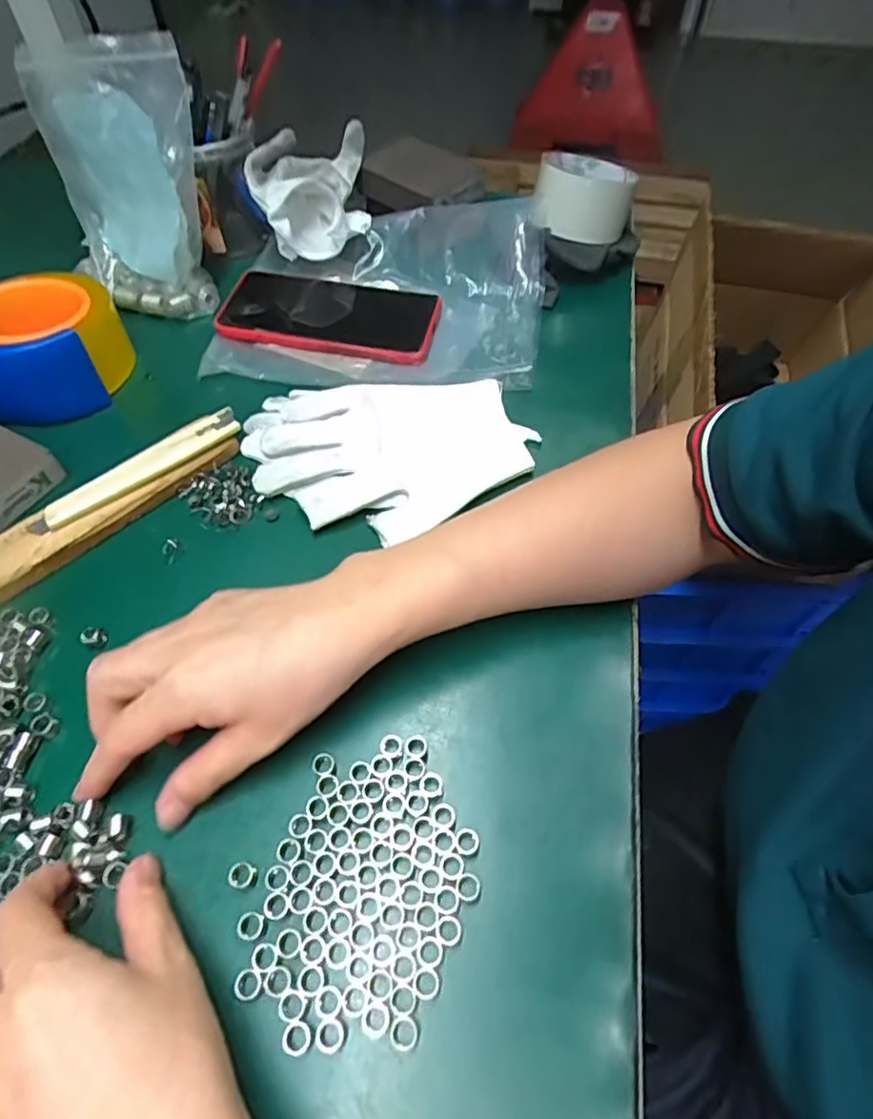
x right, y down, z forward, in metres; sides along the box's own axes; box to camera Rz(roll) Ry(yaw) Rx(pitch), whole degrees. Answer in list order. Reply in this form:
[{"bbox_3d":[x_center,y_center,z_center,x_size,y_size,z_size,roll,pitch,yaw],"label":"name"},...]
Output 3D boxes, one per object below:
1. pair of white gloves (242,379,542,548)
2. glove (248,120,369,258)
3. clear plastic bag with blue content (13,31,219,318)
[{"bbox_3d":[-0.030,-0.070,0.396,0.173,0.018,0.122,-10,55,-8],"label":"pair of white gloves"},{"bbox_3d":[-0.106,-0.308,0.519,0.091,0.065,0.135,-5,55,-4],"label":"glove"},{"bbox_3d":[-0.242,-0.283,0.465,0.138,0.171,0.031,12,35,17],"label":"clear plastic bag with blue content"}]

